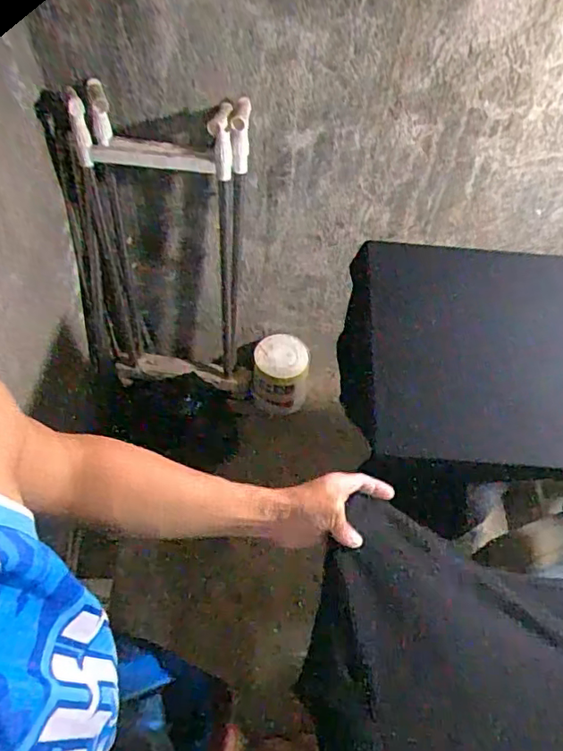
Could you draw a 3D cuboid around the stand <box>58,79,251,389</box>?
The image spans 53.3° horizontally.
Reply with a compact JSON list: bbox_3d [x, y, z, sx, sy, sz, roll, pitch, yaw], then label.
[{"bbox_3d":[-0.322,-0.300,1.509,0.471,0.900,0.167,1,55,-3],"label":"stand"}]

